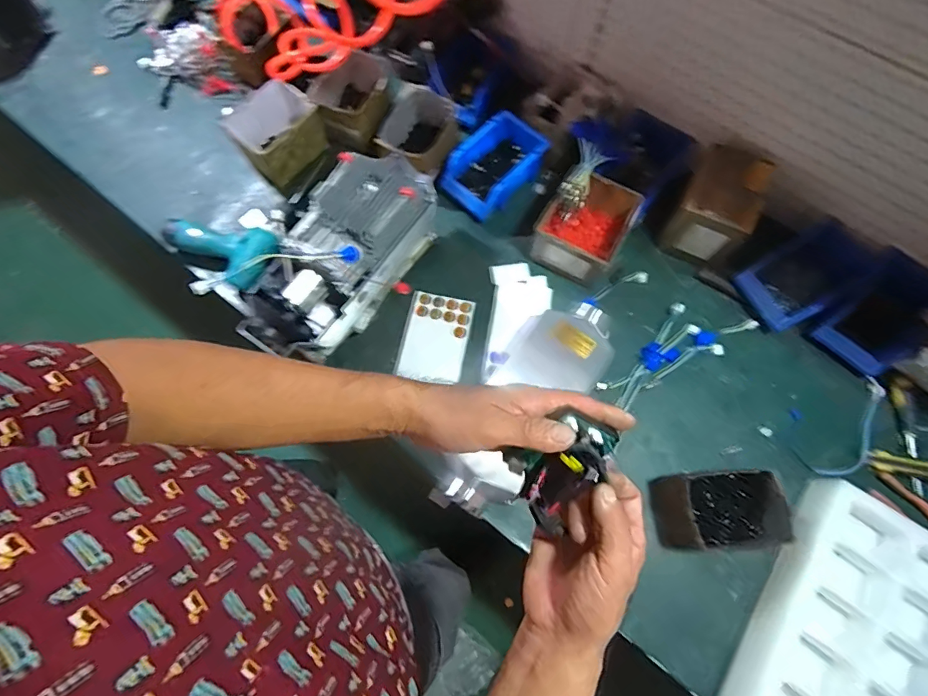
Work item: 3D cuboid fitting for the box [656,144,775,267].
[{"bbox_3d":[0.433,-0.246,0.781,0.113,0.117,0.156,29,75,9],"label":"box"}]

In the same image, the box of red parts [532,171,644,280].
[{"bbox_3d":[0.210,-0.209,0.796,0.136,0.098,0.155,27,75,8],"label":"box of red parts"}]

